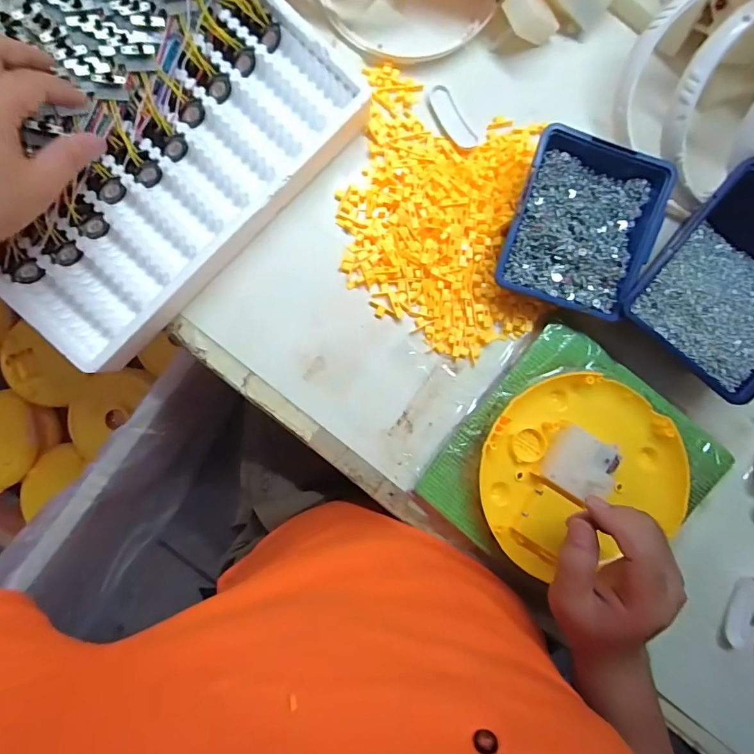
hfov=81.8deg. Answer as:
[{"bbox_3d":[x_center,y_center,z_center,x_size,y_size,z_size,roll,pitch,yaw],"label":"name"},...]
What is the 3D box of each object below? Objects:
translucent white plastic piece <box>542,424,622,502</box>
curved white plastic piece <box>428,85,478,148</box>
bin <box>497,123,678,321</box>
[{"bbox_3d":[0.180,0.076,0.379,0.056,0.019,0.051,28,88,-3],"label":"translucent white plastic piece"},{"bbox_3d":[0.072,-0.245,0.412,0.026,0.012,0.066,-29,91,-3],"label":"curved white plastic piece"},{"bbox_3d":[0.177,-0.130,0.386,0.118,0.051,0.136,16,89,-3],"label":"bin"}]

